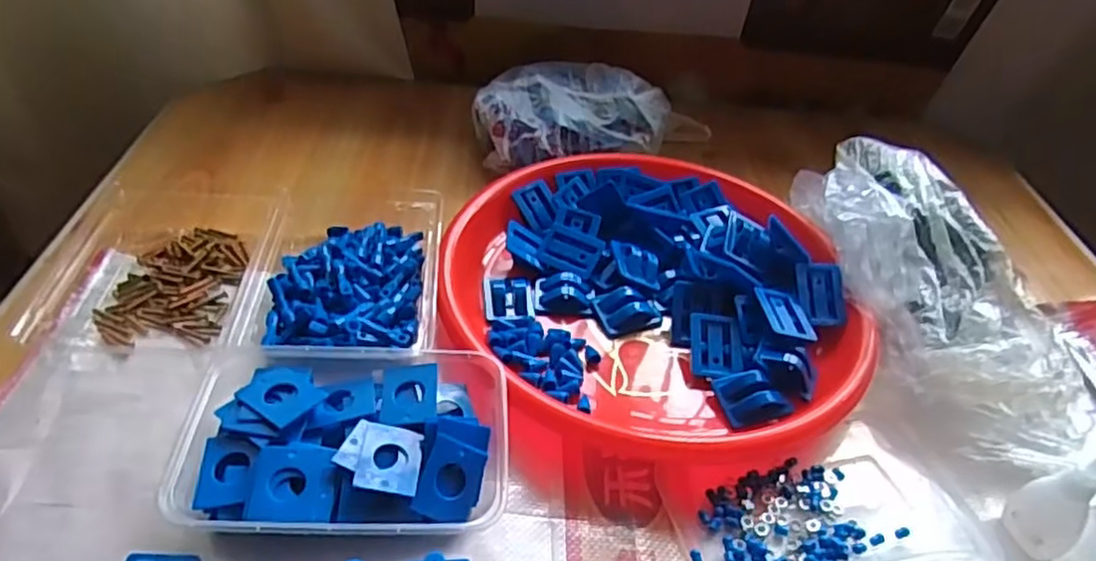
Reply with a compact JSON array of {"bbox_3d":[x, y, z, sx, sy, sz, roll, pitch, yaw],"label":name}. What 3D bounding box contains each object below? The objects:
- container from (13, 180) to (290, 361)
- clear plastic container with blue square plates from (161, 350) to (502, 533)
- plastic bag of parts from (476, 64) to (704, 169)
[{"bbox_3d":[-0.262,-0.023,0.497,0.141,0.035,0.198,2,41,-6],"label":"container"},{"bbox_3d":[-0.108,0.087,0.388,0.167,0.036,0.129,1,41,-7],"label":"clear plastic container with blue square plates"},{"bbox_3d":[0.039,-0.156,0.663,0.234,0.062,0.117,-16,46,-24],"label":"plastic bag of parts"}]

